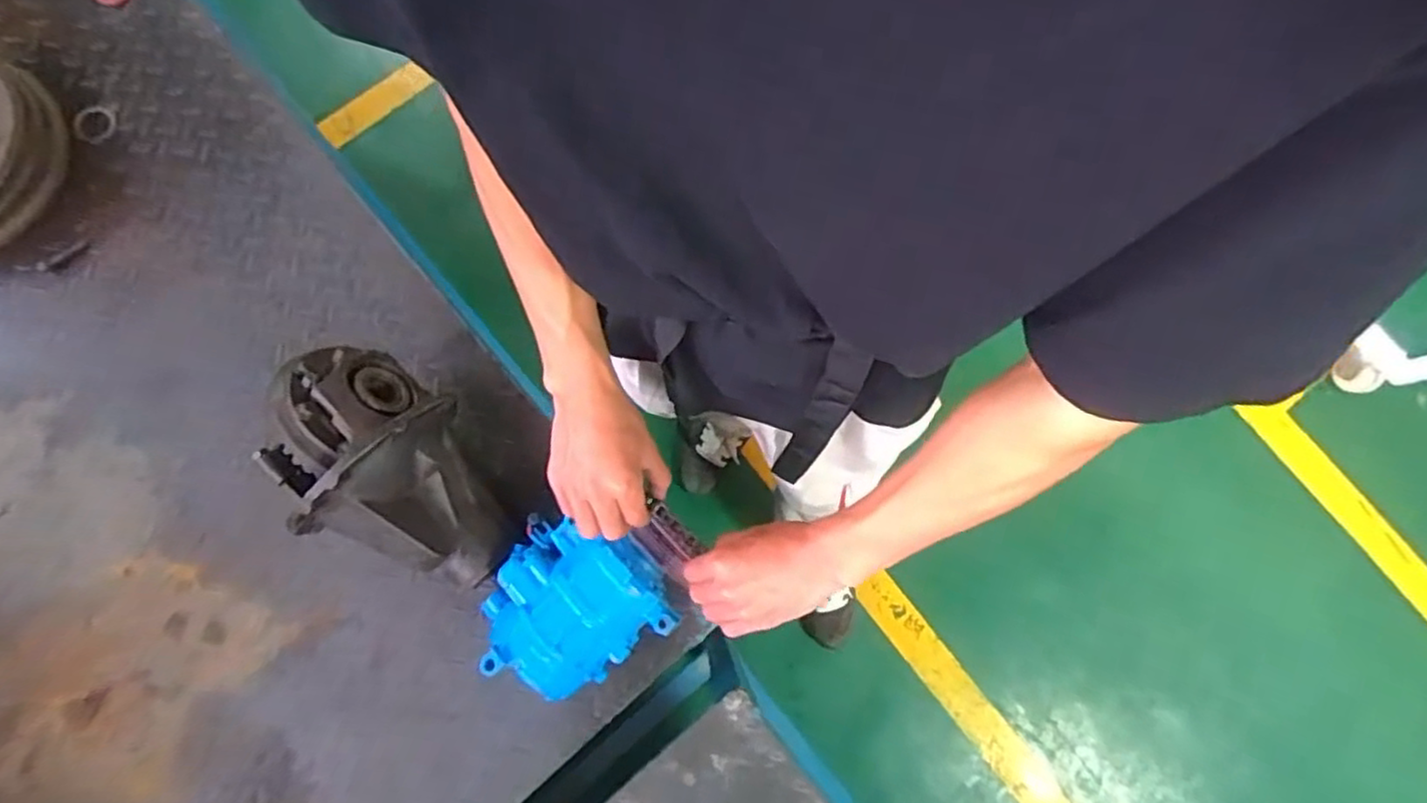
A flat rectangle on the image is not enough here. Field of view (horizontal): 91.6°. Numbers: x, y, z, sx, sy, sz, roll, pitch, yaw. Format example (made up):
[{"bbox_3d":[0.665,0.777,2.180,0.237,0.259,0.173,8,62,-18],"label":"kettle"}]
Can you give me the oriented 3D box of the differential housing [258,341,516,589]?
[{"bbox_3d":[-0.319,0.077,0.723,0.247,0.192,0.178,33,81,5],"label":"differential housing"}]

